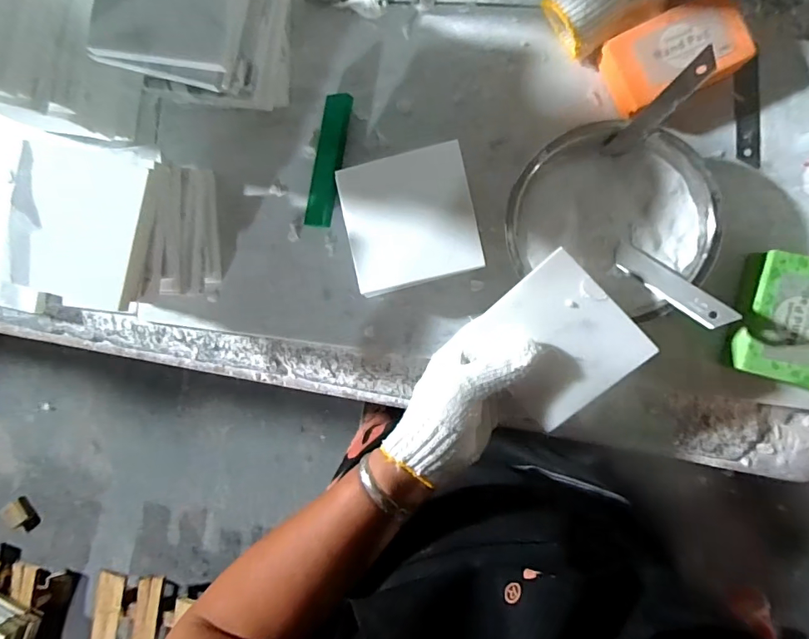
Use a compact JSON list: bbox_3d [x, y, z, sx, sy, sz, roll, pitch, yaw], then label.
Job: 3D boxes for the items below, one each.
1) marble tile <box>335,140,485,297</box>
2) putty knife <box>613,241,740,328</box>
[{"bbox_3d":[0.004,-0.079,0.369,0.100,0.008,0.099,-14,90,5],"label":"marble tile"},{"bbox_3d":[0.197,-0.025,0.350,0.092,0.009,0.020,46,119,30],"label":"putty knife"}]

